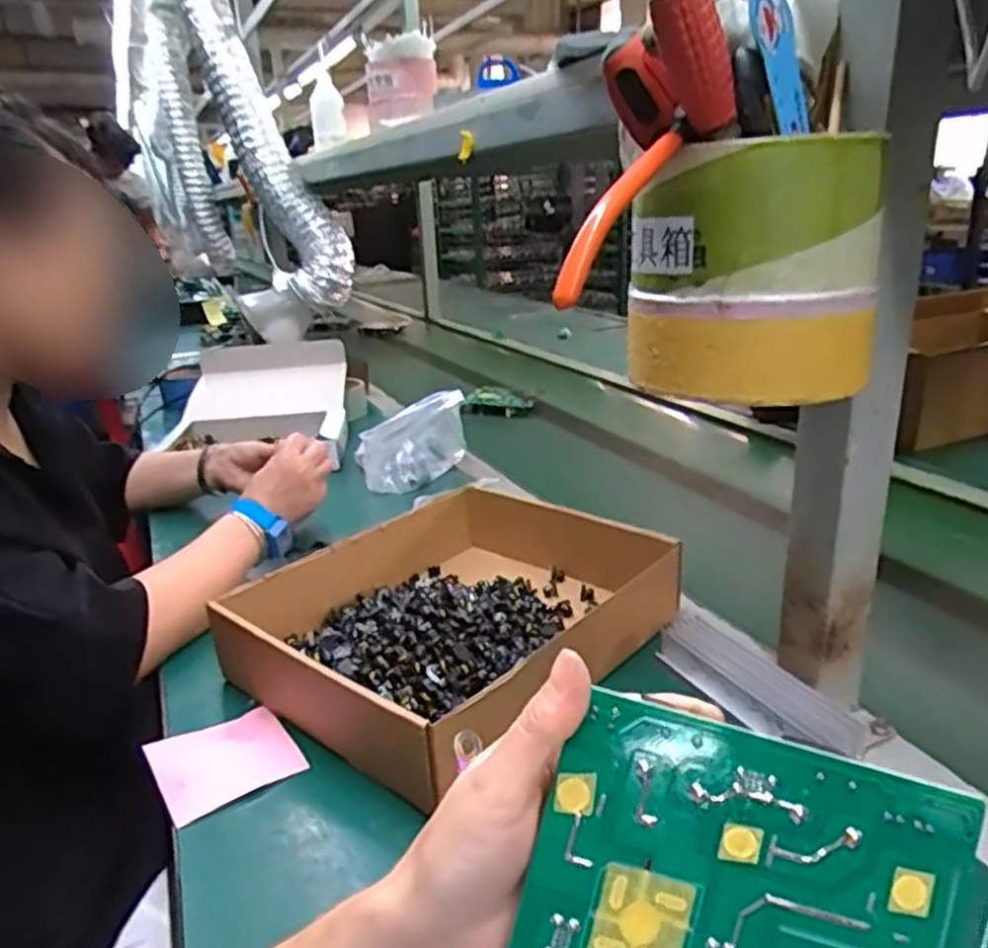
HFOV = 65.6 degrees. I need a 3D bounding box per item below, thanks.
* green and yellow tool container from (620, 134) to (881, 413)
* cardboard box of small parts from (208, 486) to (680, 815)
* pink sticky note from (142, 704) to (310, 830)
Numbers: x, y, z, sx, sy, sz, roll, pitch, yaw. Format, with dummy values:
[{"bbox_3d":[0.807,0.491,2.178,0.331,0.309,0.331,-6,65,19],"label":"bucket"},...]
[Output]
[{"bbox_3d":[0.126,-0.101,0.385,0.097,0.114,0.085,-11,21,-22],"label":"green and yellow tool container"},{"bbox_3d":[-0.028,0.107,0.621,0.238,0.067,0.301,14,26,39],"label":"cardboard box of small parts"},{"bbox_3d":[-0.180,0.190,0.512,0.085,0.011,0.077,-17,24,-34],"label":"pink sticky note"}]

